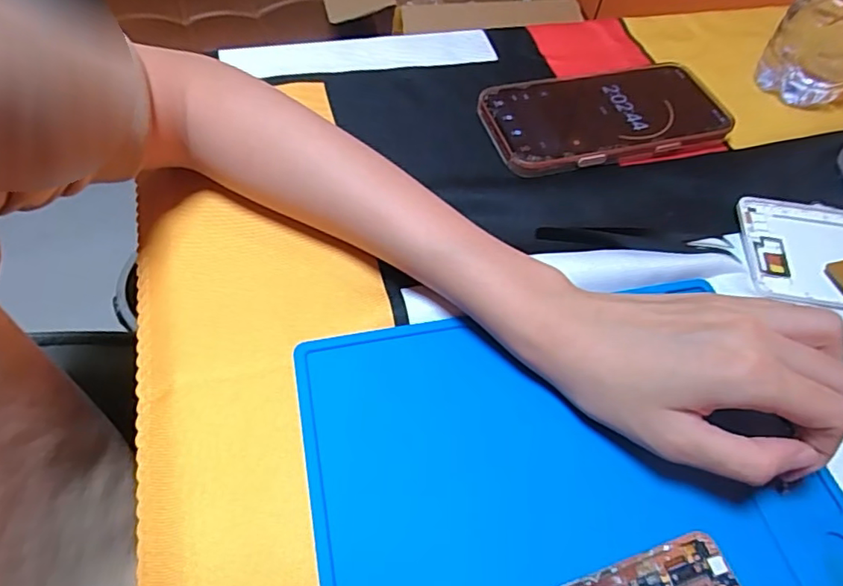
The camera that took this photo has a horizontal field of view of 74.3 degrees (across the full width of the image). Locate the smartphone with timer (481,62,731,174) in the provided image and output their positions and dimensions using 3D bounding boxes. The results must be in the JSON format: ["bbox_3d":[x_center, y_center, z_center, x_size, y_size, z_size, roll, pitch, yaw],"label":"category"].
[{"bbox_3d":[0.125,-0.122,0.383,0.159,0.017,0.081,-13,57,-13],"label":"smartphone with timer"}]

